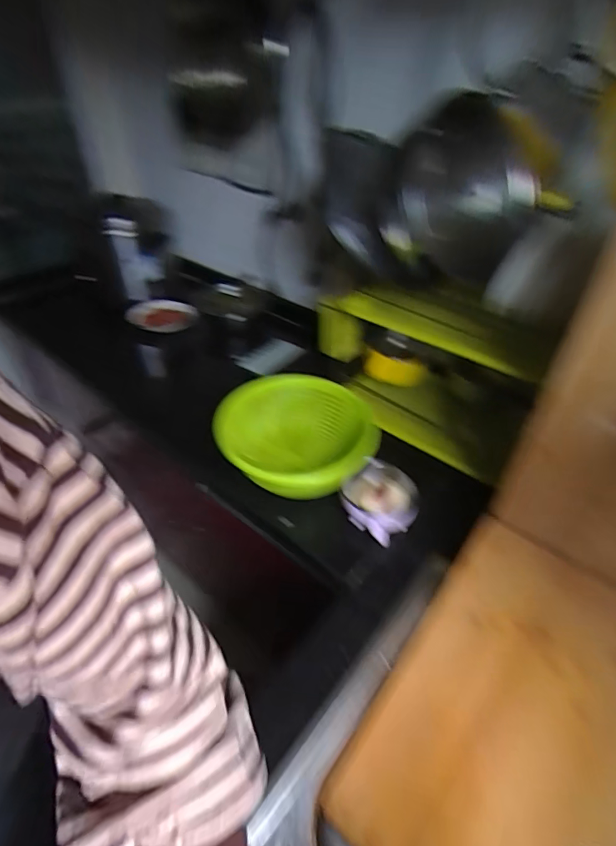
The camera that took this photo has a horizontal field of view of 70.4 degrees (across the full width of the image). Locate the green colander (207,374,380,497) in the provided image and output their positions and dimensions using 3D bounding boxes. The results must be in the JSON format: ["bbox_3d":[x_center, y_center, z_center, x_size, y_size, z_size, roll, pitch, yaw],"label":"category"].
[{"bbox_3d":[-0.015,0.032,0.776,0.265,0.098,0.265,2,42,-2],"label":"green colander"}]

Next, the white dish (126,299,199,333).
[{"bbox_3d":[-0.389,-0.283,1.172,0.175,0.034,0.142,17,44,15],"label":"white dish"}]

